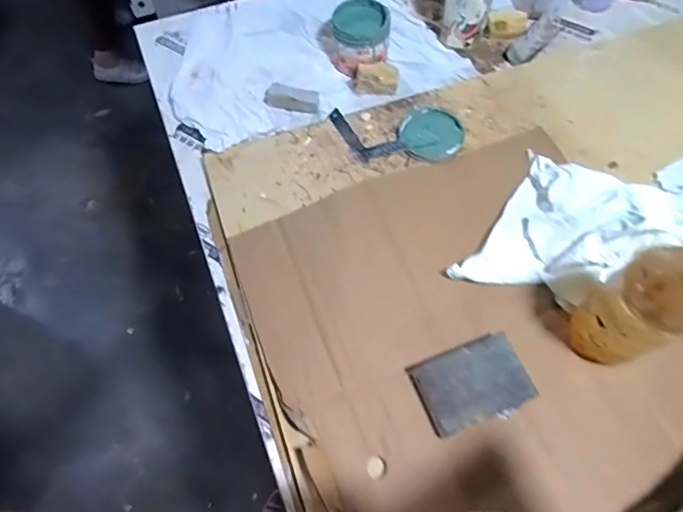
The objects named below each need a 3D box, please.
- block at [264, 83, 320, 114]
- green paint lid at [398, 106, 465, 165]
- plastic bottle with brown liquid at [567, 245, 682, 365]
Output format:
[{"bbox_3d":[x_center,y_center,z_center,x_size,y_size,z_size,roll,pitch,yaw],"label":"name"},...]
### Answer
[{"bbox_3d":[-0.070,-0.221,0.671,0.075,0.025,0.030,7,64,-8],"label":"block"},{"bbox_3d":[0.118,-0.163,0.620,0.083,0.016,0.091,0,63,1],"label":"green paint lid"},{"bbox_3d":[0.261,0.040,0.401,0.068,0.207,0.074,-25,65,-11],"label":"plastic bottle with brown liquid"}]

